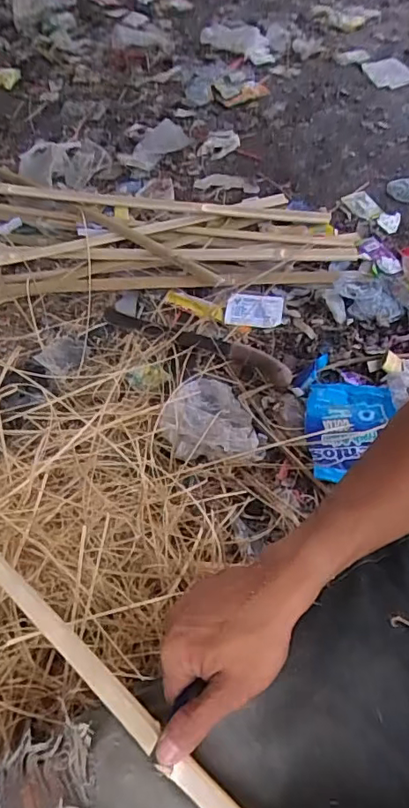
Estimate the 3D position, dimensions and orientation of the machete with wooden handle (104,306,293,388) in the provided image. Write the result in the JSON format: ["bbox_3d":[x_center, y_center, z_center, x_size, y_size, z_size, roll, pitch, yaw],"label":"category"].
[{"bbox_3d":[-0.022,-0.122,0.974,0.403,0.031,0.052,22,56,21],"label":"machete with wooden handle"}]

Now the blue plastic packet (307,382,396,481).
[{"bbox_3d":[0.230,0.042,0.831,0.132,0.027,0.183,4,52,8],"label":"blue plastic packet"}]

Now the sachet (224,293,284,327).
[{"bbox_3d":[0.096,-0.182,1.010,0.108,0.010,0.074,4,69,6],"label":"sachet"}]

